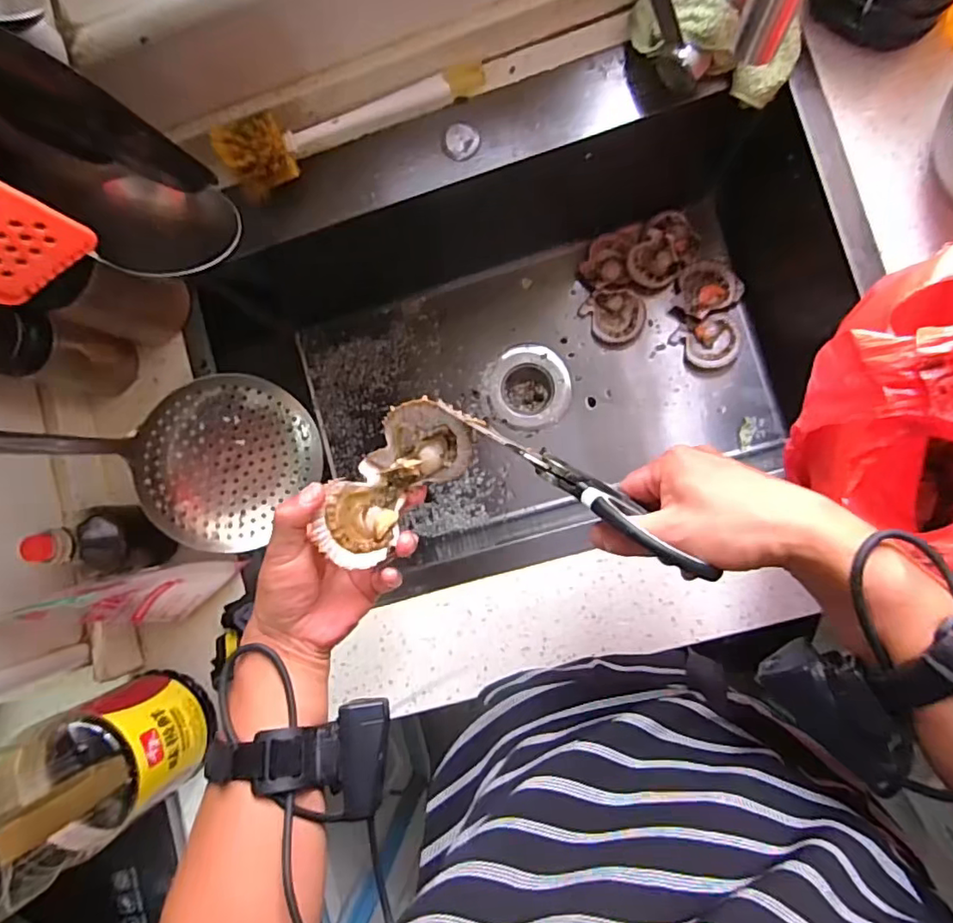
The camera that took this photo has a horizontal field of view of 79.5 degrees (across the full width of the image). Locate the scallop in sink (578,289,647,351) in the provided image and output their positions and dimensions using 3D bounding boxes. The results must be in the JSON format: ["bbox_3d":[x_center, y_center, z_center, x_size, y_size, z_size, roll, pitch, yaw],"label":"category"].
[{"bbox_3d":[0.179,-0.185,0.734,0.071,0.015,0.075,0,87,7],"label":"scallop in sink"}]

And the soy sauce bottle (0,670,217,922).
[{"bbox_3d":[-0.324,0.251,0.412,0.101,0.258,0.101,-30,84,5],"label":"soy sauce bottle"}]

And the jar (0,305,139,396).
[{"bbox_3d":[-0.391,-0.102,0.518,0.060,0.157,0.060,0,87,7],"label":"jar"}]

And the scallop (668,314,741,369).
[{"bbox_3d":[0.291,-0.147,0.727,0.080,0.034,0.067,-17,85,6],"label":"scallop"}]

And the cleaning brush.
[{"bbox_3d":[-0.119,-0.332,0.540,0.255,0.064,0.050,-25,84,6],"label":"cleaning brush"}]

